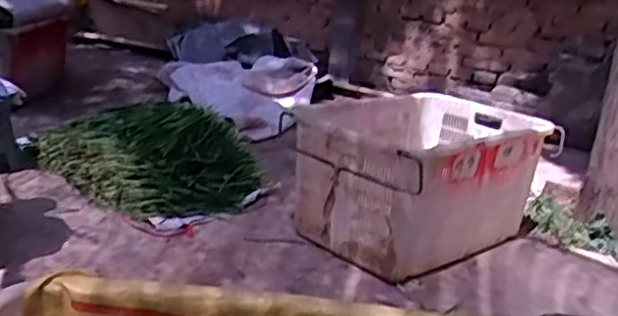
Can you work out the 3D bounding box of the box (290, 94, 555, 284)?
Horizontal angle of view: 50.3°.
[{"bbox_3d":[0.274,0.068,1.725,0.565,0.378,0.465,-8,22,-41],"label":"box"}]

